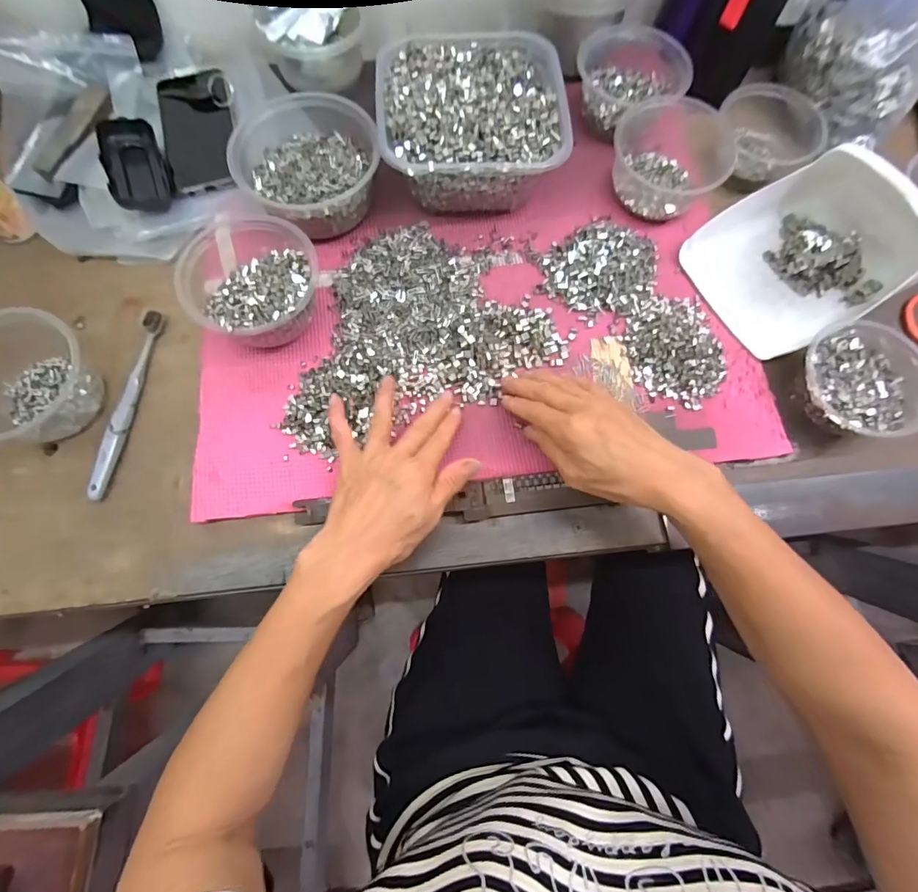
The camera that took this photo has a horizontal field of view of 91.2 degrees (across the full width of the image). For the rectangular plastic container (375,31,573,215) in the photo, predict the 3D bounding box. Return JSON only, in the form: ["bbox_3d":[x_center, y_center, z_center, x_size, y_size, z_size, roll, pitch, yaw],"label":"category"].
[{"bbox_3d":[0.011,-0.322,0.455,0.176,0.075,0.168,-2,73,-2],"label":"rectangular plastic container"}]

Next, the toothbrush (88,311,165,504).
[{"bbox_3d":[-0.301,-0.041,0.407,0.015,0.013,0.179,8,73,1],"label":"toothbrush"}]

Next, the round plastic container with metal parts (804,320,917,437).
[{"bbox_3d":[0.356,-0.055,0.406,0.104,0.049,0.106,-11,74,-4],"label":"round plastic container with metal parts"}]

